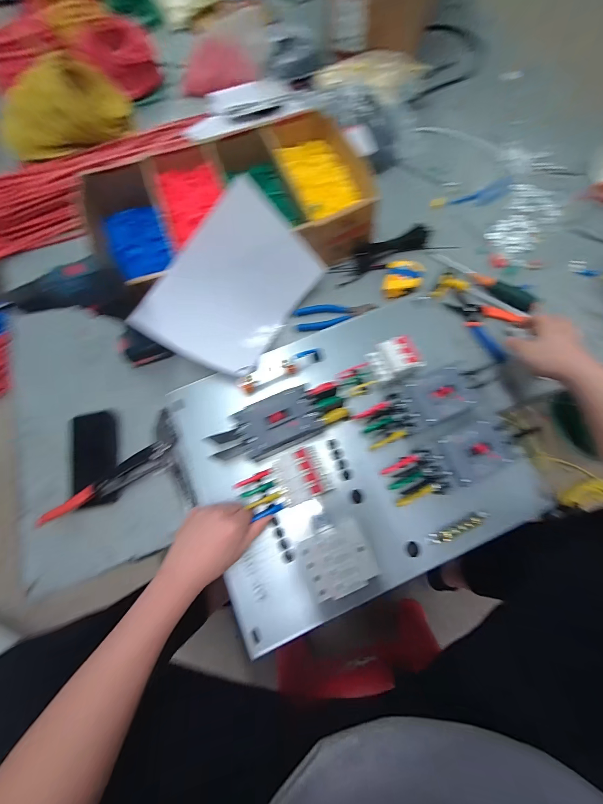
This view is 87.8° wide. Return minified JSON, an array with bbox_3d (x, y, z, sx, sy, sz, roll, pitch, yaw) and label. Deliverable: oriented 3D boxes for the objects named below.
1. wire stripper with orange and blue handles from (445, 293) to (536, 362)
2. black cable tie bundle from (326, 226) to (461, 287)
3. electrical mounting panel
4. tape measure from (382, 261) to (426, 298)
[{"bbox_3d":[0.350,-0.153,0.582,0.076,0.035,0.149,-29,72,-7],"label":"wire stripper with orange and blue handles"},{"bbox_3d":[0.181,-0.306,0.643,0.251,0.031,0.073,-20,71,-4],"label":"black cable tie bundle"},{"bbox_3d":[0.101,0.055,0.497,0.548,0.098,0.417,-23,71,-5],"label":"electrical mounting panel"},{"bbox_3d":[0.196,-0.239,0.603,0.071,0.037,0.068,11,72,6],"label":"tape measure"}]

